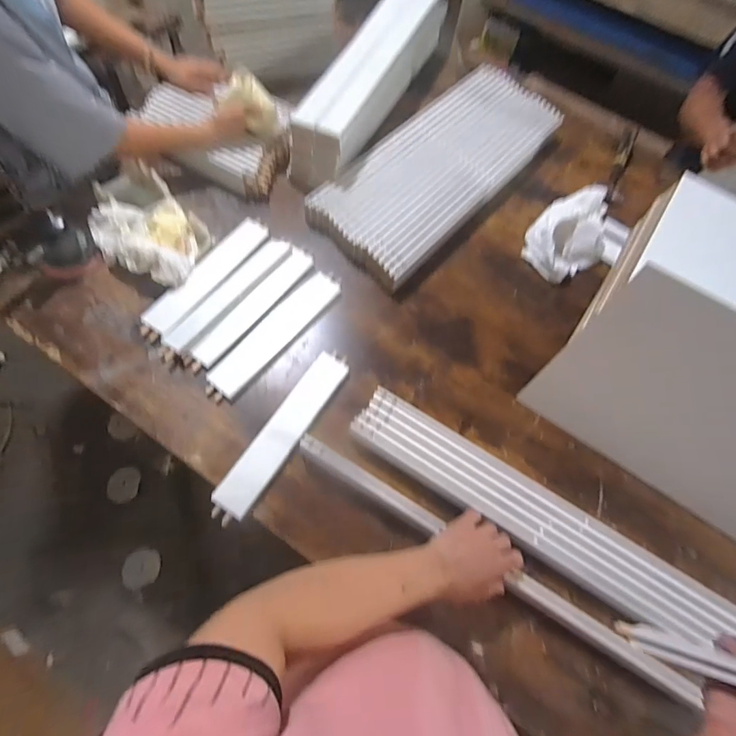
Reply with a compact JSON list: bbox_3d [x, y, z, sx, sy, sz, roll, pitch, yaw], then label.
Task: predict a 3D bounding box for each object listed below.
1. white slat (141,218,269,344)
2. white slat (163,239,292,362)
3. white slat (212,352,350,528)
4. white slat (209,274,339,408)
[{"bbox_3d":[-0.302,-0.177,0.723,0.063,0.019,0.316,29,68,8],"label":"white slat"},{"bbox_3d":[-0.259,-0.135,0.703,0.056,0.024,0.304,35,68,10],"label":"white slat"},{"bbox_3d":[-0.133,0.098,0.612,0.056,0.015,0.307,30,68,9],"label":"white slat"},{"bbox_3d":[-0.168,-0.064,0.690,0.065,0.014,0.307,36,69,11],"label":"white slat"}]

